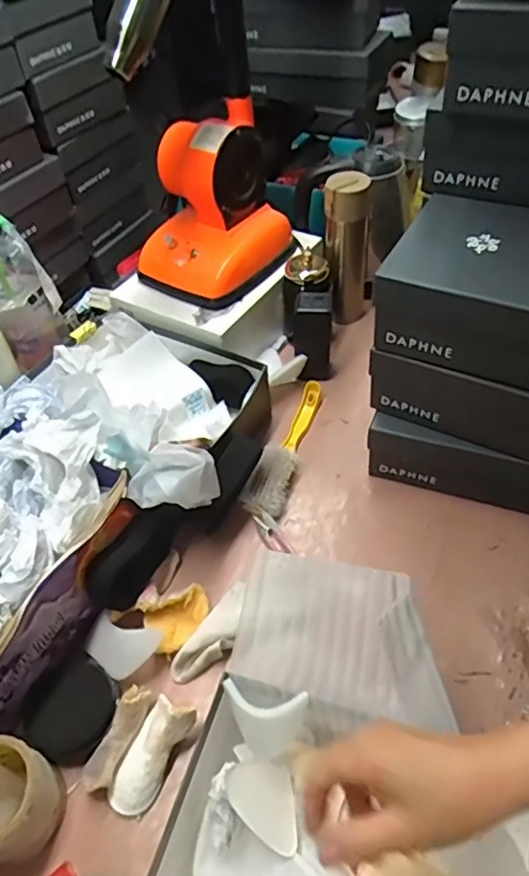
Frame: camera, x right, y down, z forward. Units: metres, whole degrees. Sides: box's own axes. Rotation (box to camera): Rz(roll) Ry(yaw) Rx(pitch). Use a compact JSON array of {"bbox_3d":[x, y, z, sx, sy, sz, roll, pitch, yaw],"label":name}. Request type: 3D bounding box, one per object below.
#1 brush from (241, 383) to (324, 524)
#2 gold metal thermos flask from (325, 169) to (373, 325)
[{"bbox_3d":[0.040,0.009,0.829,0.056,0.035,0.235,17,53,19],"label":"brush"},{"bbox_3d":[0.134,-0.303,0.954,0.070,0.235,0.075,3,49,9],"label":"gold metal thermos flask"}]

